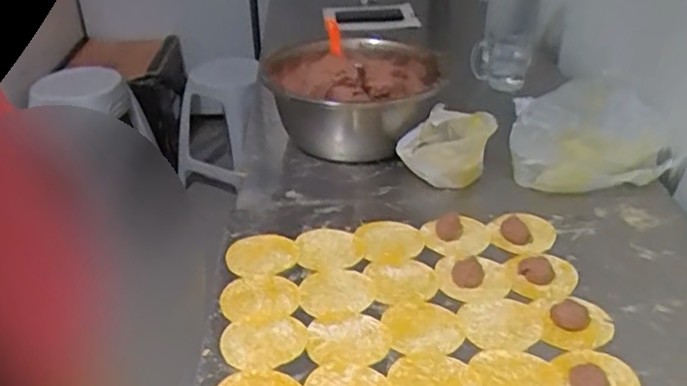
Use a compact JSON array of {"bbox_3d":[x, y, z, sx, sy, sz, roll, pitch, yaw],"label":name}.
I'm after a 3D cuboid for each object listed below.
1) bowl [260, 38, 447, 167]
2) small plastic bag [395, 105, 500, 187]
[{"bbox_3d":[0.001,-0.174,1.091,0.297,0.136,0.309,-1,33,1],"label":"bowl"},{"bbox_3d":[0.150,-0.067,0.942,0.124,0.095,0.074,23,40,33],"label":"small plastic bag"}]

